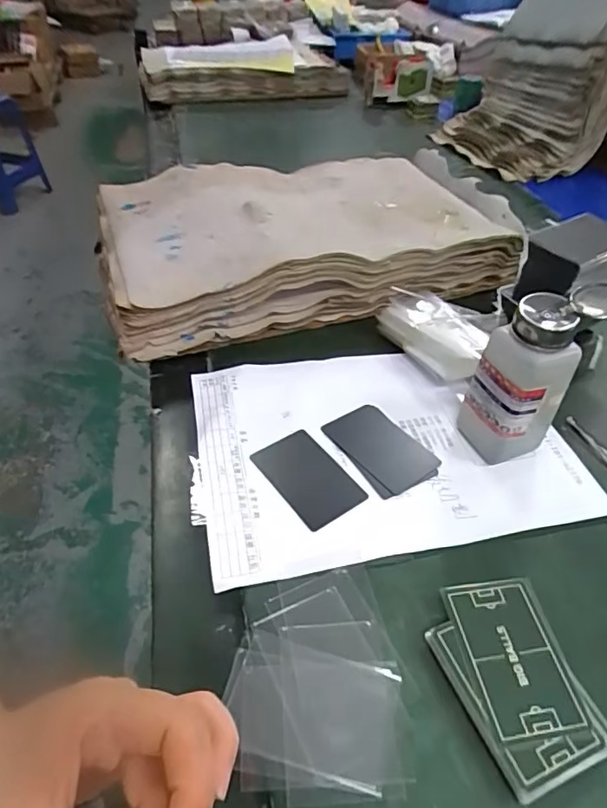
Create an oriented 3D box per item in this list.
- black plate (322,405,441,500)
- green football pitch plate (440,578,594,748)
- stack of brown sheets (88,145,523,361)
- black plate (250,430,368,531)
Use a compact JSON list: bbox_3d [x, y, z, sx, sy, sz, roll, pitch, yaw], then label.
[{"bbox_3d":[0.063,0.036,0.428,0.057,0.005,0.090,-24,49,-25],"label":"black plate"},{"bbox_3d":[0.119,0.142,0.299,0.055,0.005,0.084,-8,46,-5],"label":"green football pitch plate"},{"bbox_3d":[0.005,-0.193,0.602,0.442,0.085,0.253,-11,46,-15],"label":"stack of brown sheets"},{"bbox_3d":[0.003,0.056,0.400,0.053,0.004,0.083,-27,51,-26],"label":"black plate"}]

